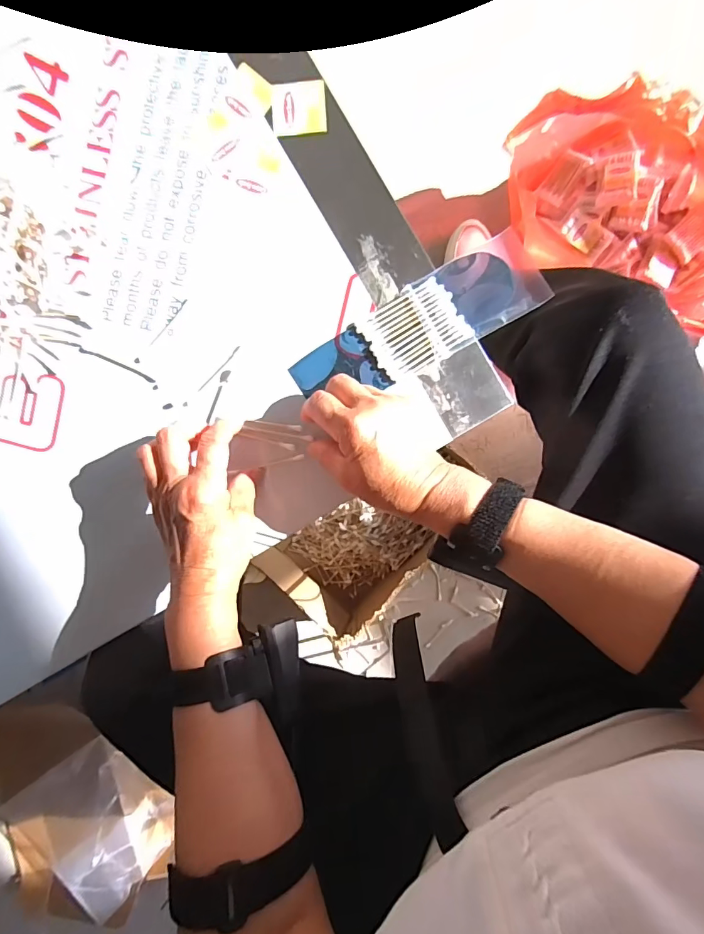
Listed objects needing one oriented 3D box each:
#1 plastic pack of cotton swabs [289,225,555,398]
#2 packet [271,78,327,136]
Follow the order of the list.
[{"bbox_3d":[0.053,-0.114,0.361,0.211,0.007,0.063,-27,92,5],"label":"plastic pack of cotton swabs"},{"bbox_3d":[-0.044,-0.295,0.358,0.044,0.004,0.040,-4,94,4],"label":"packet"}]

